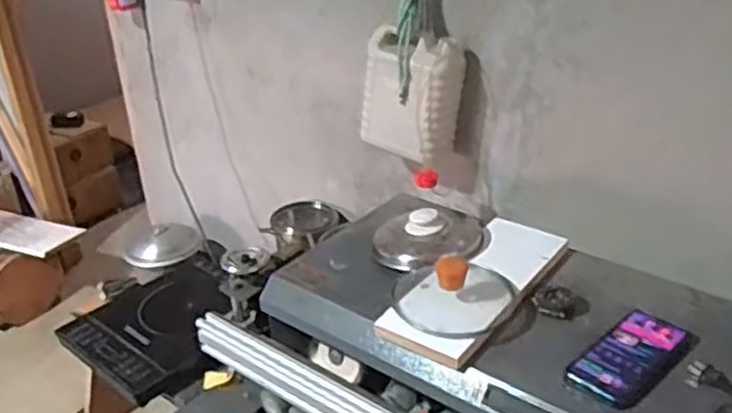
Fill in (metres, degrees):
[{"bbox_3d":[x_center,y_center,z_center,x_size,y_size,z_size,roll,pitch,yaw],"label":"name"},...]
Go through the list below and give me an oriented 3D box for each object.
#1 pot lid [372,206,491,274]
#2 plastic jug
[{"bbox_3d":[0.102,0.049,1.135,0.171,0.056,0.173,-10,29,-13],"label":"pot lid"},{"bbox_3d":[0.084,-0.219,1.462,0.185,0.217,0.137,22,37,38],"label":"plastic jug"}]

